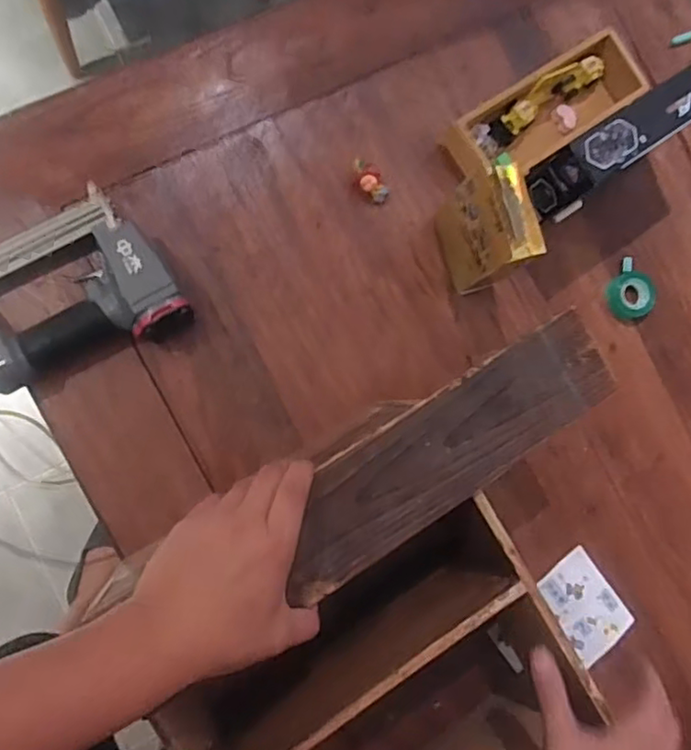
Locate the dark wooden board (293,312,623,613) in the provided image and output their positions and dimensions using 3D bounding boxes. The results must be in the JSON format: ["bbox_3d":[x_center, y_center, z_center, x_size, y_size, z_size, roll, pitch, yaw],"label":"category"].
[{"bbox_3d":[0.080,0.055,0.480,0.299,0.008,0.083,-34,91,-11],"label":"dark wooden board"}]

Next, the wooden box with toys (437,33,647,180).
[{"bbox_3d":[0.223,-0.292,0.694,0.235,0.049,0.087,-34,93,-10],"label":"wooden box with toys"}]

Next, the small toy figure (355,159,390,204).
[{"bbox_3d":[0.026,-0.207,0.664,0.047,0.038,0.022,43,80,-4],"label":"small toy figure"}]

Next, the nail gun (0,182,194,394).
[{"bbox_3d":[-0.297,-0.064,0.579,0.266,0.059,0.148,-25,91,-10],"label":"nail gun"}]

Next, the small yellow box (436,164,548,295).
[{"bbox_3d":[0.139,-0.143,0.619,0.058,0.151,0.099,-13,89,-10],"label":"small yellow box"}]

